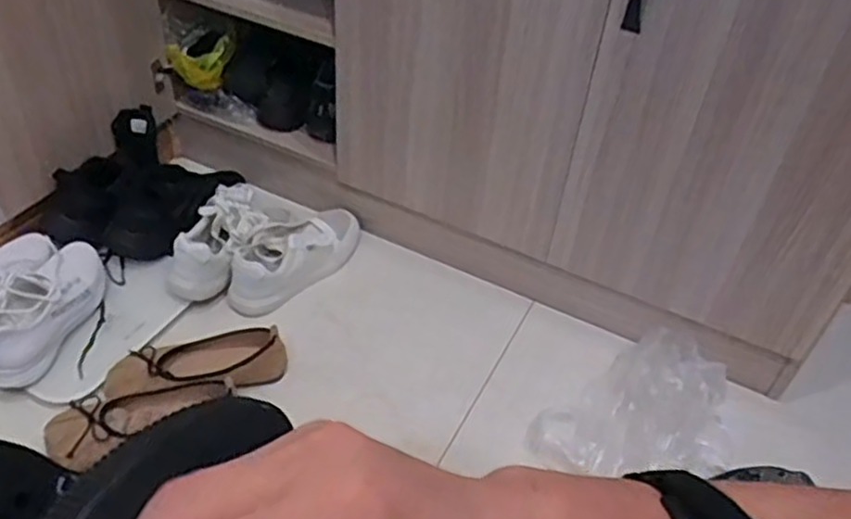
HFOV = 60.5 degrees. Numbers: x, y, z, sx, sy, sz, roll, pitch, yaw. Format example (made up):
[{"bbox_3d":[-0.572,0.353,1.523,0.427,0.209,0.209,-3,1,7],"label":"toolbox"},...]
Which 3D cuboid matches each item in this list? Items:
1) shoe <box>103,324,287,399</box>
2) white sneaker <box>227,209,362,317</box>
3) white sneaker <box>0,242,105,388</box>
[{"bbox_3d":[-0.312,0.150,1.001,0.234,0.053,0.096,-1,42,-7],"label":"shoe"},{"bbox_3d":[-0.199,-0.009,1.183,0.100,0.087,0.265,29,47,24],"label":"white sneaker"},{"bbox_3d":[-0.529,0.062,1.025,0.089,0.099,0.237,9,42,4],"label":"white sneaker"}]

